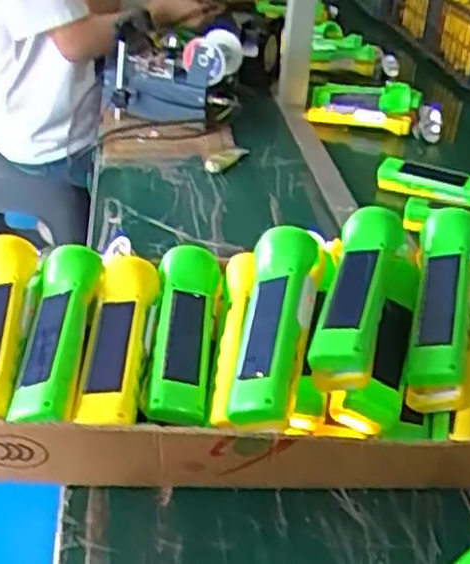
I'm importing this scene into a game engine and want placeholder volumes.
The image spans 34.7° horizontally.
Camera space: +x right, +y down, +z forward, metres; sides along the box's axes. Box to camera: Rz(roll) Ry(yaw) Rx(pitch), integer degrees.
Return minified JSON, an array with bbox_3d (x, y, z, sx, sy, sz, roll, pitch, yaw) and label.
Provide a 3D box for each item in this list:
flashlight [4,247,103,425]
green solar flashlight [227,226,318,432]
[{"bbox_3d":[-0.133,0.041,0.562,0.049,0.040,0.158,1,46,4],"label":"flashlight"},{"bbox_3d":[0.030,0.033,0.553,0.052,0.057,0.173,7,48,4],"label":"green solar flashlight"}]

